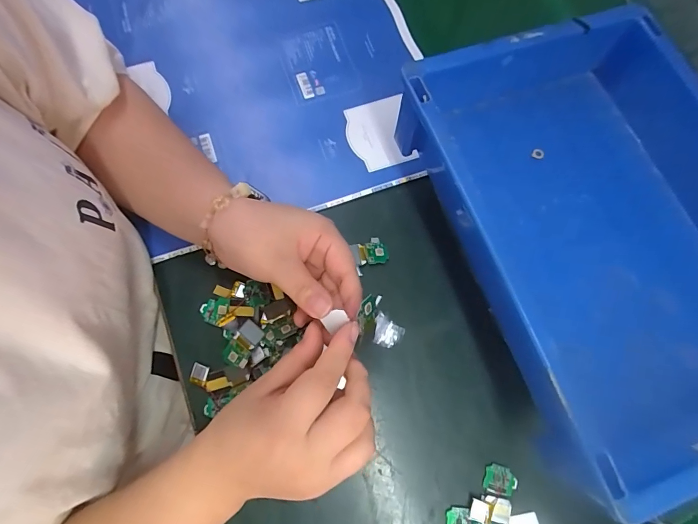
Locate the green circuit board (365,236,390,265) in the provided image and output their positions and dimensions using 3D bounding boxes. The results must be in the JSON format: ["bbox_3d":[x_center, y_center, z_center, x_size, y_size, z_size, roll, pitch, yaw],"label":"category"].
[{"bbox_3d":[0.026,-0.011,0.362,0.020,0.005,0.025,-6,75,-2],"label":"green circuit board"}]

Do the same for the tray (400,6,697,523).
[{"bbox_3d":[0.192,-0.030,0.279,0.229,0.077,0.303,-18,75,-8],"label":"tray"}]

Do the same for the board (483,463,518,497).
[{"bbox_3d":[0.123,0.177,0.311,0.025,0.004,0.023,14,75,4],"label":"board"}]

